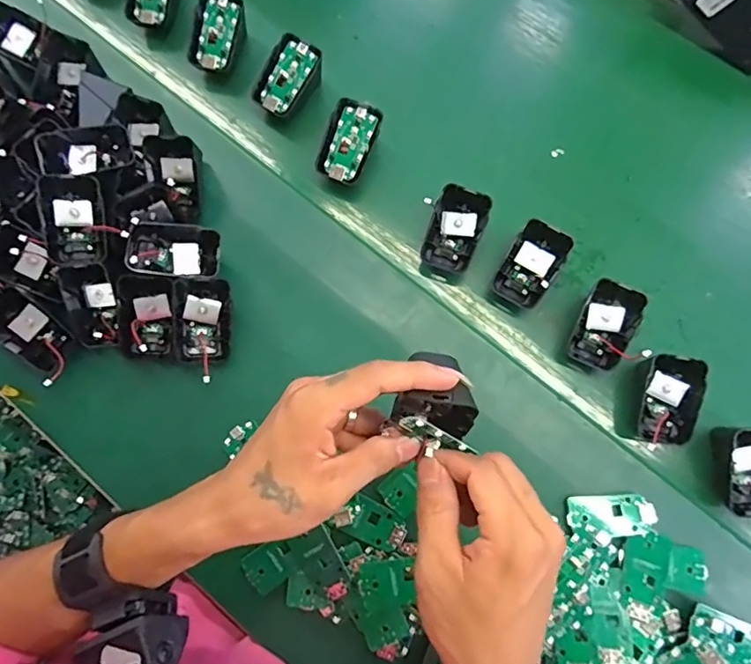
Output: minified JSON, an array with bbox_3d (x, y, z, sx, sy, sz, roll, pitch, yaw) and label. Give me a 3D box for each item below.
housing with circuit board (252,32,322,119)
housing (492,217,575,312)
[{"bbox_3d":[-0.082,-0.232,0.475,0.041,0.039,0.061,34,80,8],"label":"housing with circuit board"},{"bbox_3d":[0.131,-0.055,0.436,0.046,0.038,0.065,33,80,8],"label":"housing"}]

